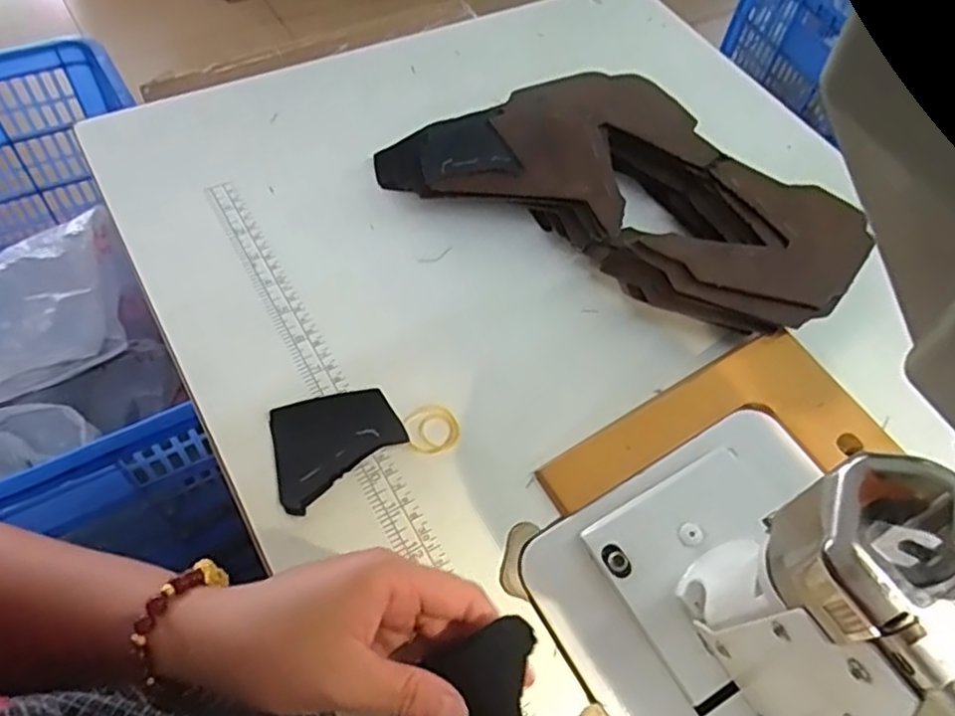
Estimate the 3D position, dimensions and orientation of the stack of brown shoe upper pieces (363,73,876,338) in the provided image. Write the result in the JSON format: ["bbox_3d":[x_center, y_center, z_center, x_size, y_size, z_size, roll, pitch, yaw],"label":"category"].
[{"bbox_3d":[0.105,-0.132,0.492,0.318,0.058,0.173,25,58,9],"label":"stack of brown shoe upper pieces"}]

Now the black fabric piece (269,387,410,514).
[{"bbox_3d":[-0.082,0.048,0.393,0.075,0.005,0.062,-20,62,-19],"label":"black fabric piece"}]

